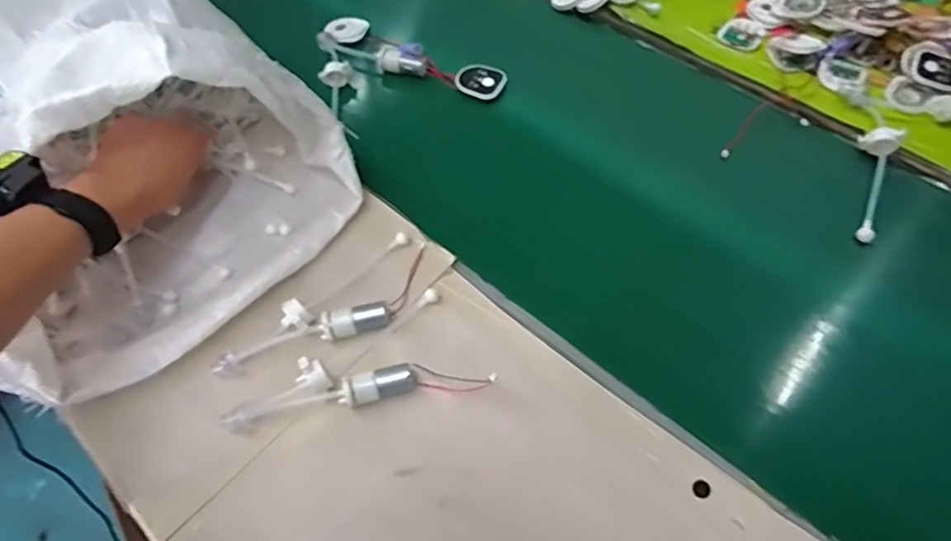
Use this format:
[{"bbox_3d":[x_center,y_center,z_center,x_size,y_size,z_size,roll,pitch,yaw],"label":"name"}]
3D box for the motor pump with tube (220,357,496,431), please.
[{"bbox_3d":[-0.103,0.098,0.516,0.230,0.032,0.040,-8,58,-1],"label":"motor pump with tube"}]

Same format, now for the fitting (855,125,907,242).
[{"bbox_3d":[0.409,-0.094,0.616,0.036,0.026,0.145,23,63,17],"label":"fitting"}]

